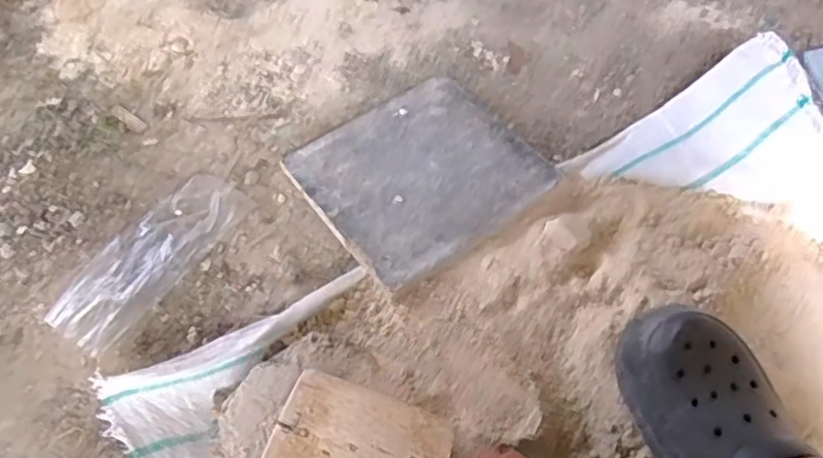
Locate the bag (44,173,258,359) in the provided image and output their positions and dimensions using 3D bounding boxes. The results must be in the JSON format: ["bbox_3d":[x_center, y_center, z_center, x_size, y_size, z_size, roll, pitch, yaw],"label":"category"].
[{"bbox_3d":[-0.292,0.028,0.750,0.086,0.021,0.238,30,67,15],"label":"bag"}]

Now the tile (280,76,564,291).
[{"bbox_3d":[0.011,-0.070,0.785,0.248,0.014,0.246,-34,58,-17],"label":"tile"}]

